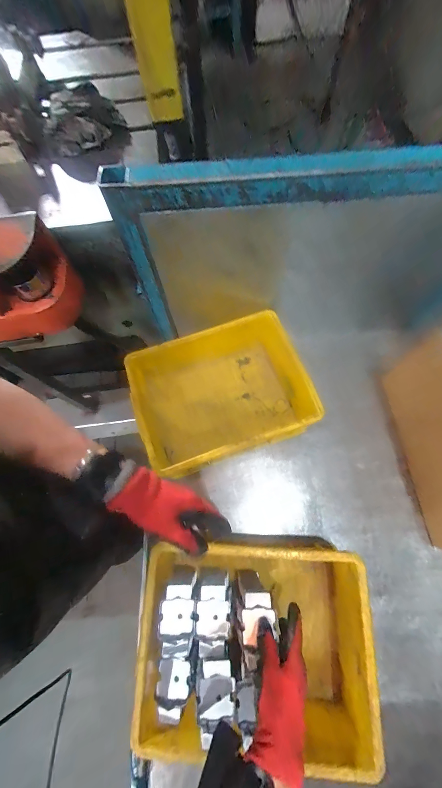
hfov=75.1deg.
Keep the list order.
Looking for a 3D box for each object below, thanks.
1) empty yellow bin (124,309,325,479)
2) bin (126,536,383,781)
[{"bbox_3d":[0.004,-0.002,0.630,0.360,0.131,0.267,-18,70,-5],"label":"empty yellow bin"},{"bbox_3d":[0.050,0.387,0.471,0.335,0.138,0.253,1,70,2],"label":"bin"}]

